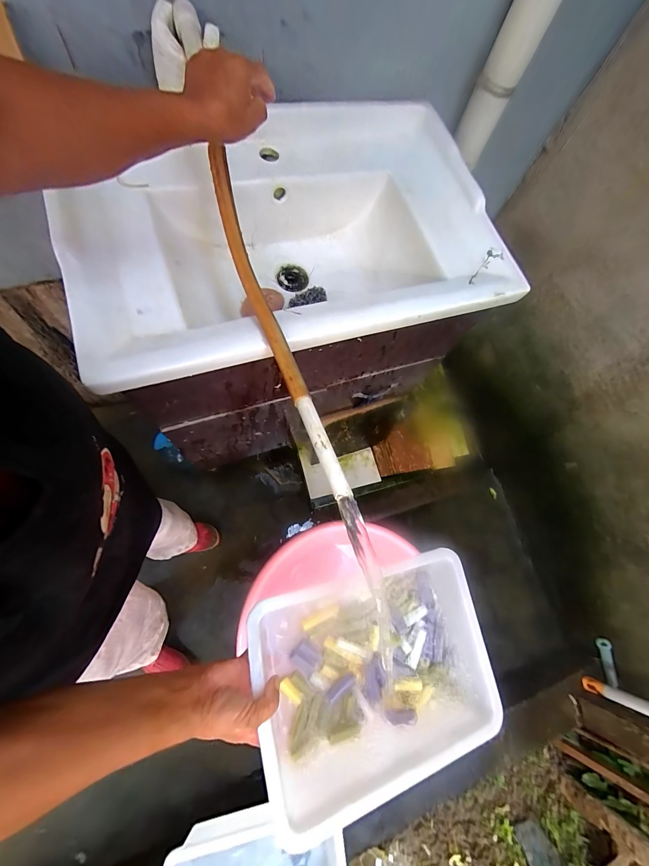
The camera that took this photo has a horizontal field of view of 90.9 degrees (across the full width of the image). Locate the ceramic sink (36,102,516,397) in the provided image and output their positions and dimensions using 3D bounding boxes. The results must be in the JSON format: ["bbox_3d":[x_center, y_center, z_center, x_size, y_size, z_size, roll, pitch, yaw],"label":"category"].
[{"bbox_3d":[-0.037,-0.312,0.560,0.669,0.202,0.395,-19,76,-14],"label":"ceramic sink"}]

